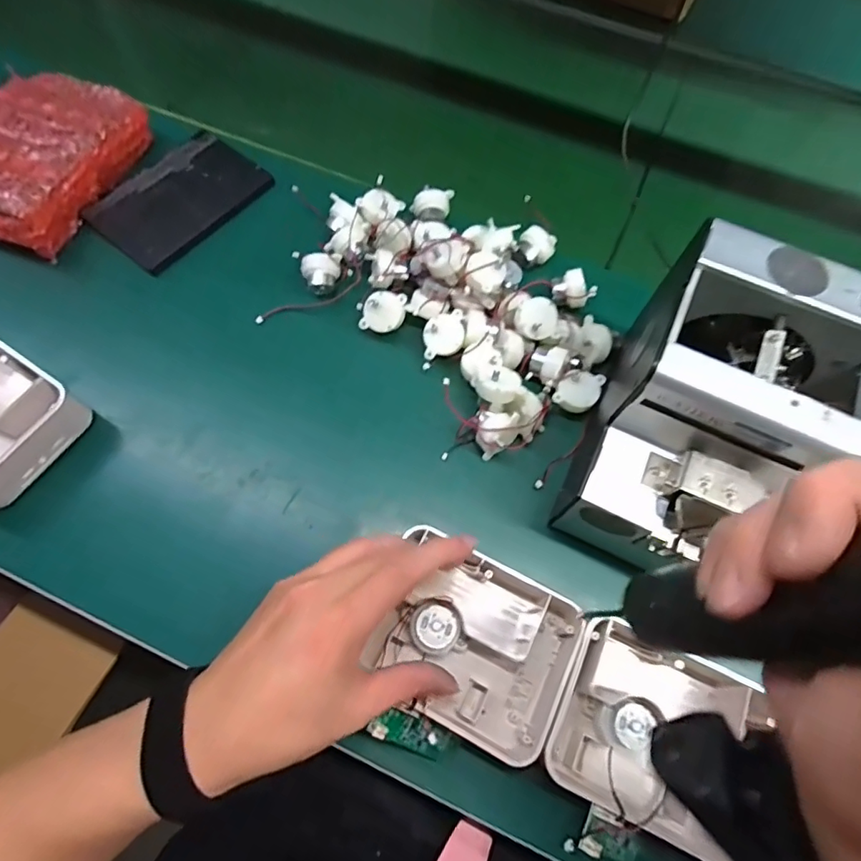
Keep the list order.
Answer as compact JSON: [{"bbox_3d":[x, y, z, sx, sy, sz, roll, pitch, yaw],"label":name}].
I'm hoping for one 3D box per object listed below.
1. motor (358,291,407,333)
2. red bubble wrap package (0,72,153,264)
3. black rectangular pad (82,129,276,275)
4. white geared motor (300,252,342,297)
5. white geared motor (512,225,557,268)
[{"bbox_3d":[-0.038,-0.099,0.430,0.034,0.023,0.034,17,106,5],"label":"motor"},{"bbox_3d":[-0.367,-0.255,0.475,0.137,0.055,0.184,23,66,7],"label":"red bubble wrap package"},{"bbox_3d":[-0.236,-0.219,0.483,0.099,0.014,0.147,37,69,13],"label":"black rectangular pad"},{"bbox_3d":[-0.094,-0.137,0.445,0.034,0.030,0.024,-12,66,-9],"label":"white geared motor"},{"bbox_3d":[0.094,-0.164,0.460,0.031,0.022,0.034,1,65,-3],"label":"white geared motor"}]

